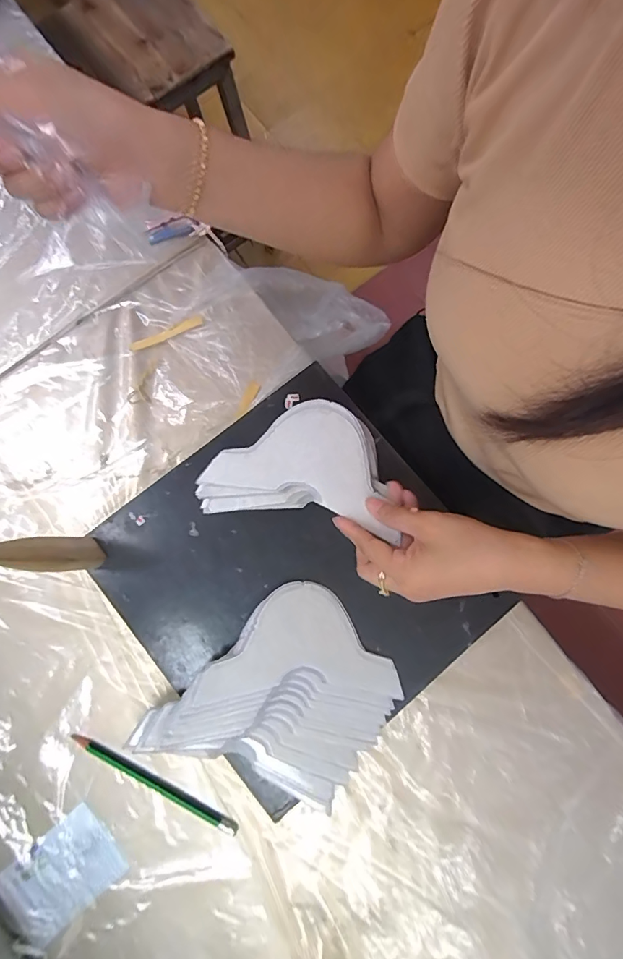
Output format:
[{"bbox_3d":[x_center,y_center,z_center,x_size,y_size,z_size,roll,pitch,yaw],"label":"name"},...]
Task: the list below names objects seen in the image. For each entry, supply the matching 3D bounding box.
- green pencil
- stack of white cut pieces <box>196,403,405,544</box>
[{"bbox_3d":[-0.143,0.276,0.390,0.167,0.006,0.011,27,81,3],"label":"green pencil"},{"bbox_3d":[-0.012,-0.017,0.378,0.161,0.025,0.107,8,80,0],"label":"stack of white cut pieces"}]

